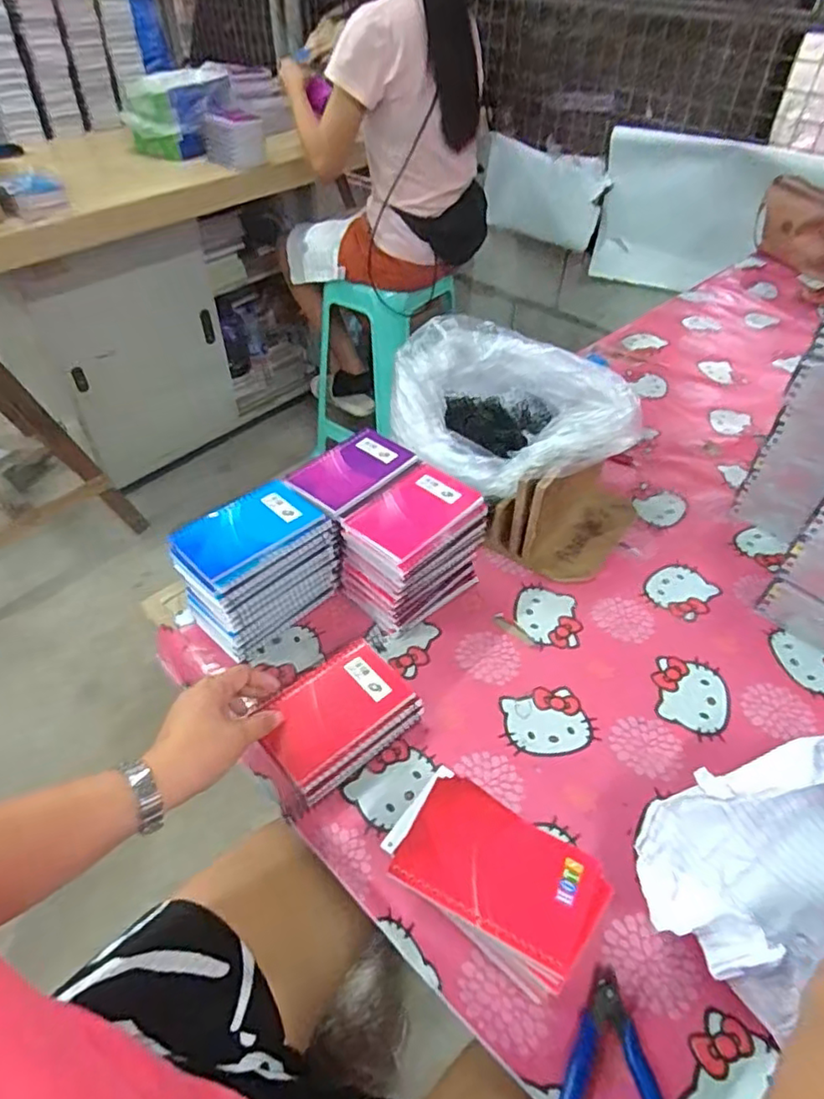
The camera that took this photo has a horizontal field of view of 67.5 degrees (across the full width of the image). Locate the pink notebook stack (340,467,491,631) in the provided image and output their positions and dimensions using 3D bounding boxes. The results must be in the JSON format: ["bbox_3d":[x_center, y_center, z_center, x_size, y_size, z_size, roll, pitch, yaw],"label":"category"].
[{"bbox_3d":[0.001,0.001,0.685,0.139,0.118,0.093,-34,56,-29],"label":"pink notebook stack"}]

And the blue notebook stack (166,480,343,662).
[{"bbox_3d":[-0.165,0.019,0.655,0.098,0.116,0.152,31,53,26],"label":"blue notebook stack"}]

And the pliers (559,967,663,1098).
[{"bbox_3d":[0.137,0.354,0.416,0.085,0.014,0.113,8,47,7],"label":"pliers"}]

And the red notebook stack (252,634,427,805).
[{"bbox_3d":[-0.073,0.157,0.584,0.142,0.053,0.106,-30,54,-26],"label":"red notebook stack"}]

